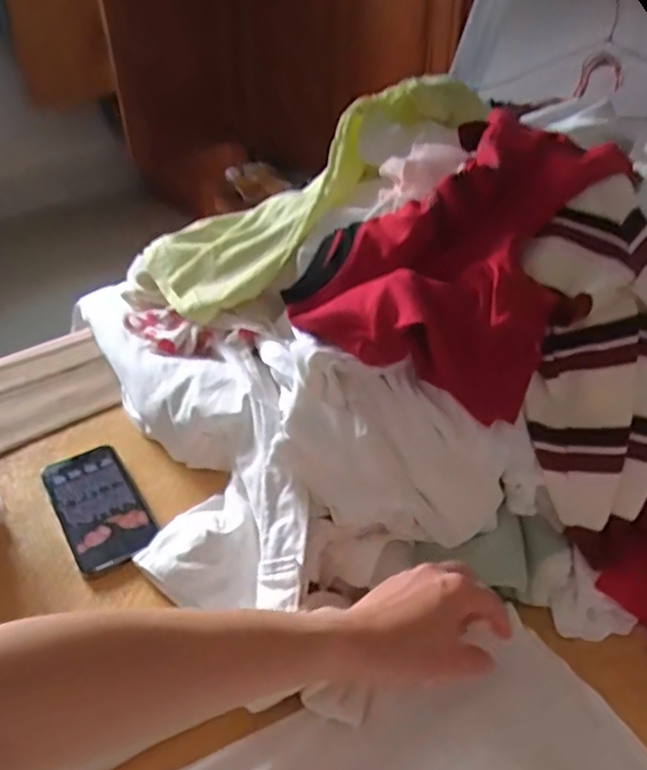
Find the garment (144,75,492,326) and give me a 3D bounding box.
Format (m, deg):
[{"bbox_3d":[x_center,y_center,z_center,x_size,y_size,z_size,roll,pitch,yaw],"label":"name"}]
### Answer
[{"bbox_3d":[-0.021,-0.214,0.684,0.385,0.069,0.184,-37,43,1],"label":"garment"}]

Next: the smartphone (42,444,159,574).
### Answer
[{"bbox_3d":[-0.212,0.111,0.588,0.074,0.012,0.151,-21,42,-26],"label":"smartphone"}]

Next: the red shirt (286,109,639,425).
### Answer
[{"bbox_3d":[0.124,-0.122,0.549,0.233,0.153,0.248,24,44,26],"label":"red shirt"}]

